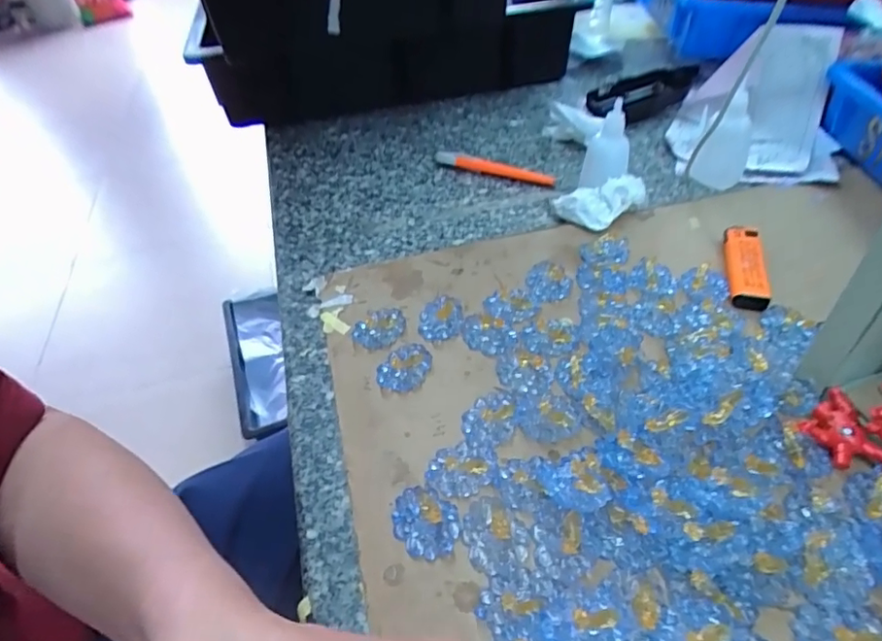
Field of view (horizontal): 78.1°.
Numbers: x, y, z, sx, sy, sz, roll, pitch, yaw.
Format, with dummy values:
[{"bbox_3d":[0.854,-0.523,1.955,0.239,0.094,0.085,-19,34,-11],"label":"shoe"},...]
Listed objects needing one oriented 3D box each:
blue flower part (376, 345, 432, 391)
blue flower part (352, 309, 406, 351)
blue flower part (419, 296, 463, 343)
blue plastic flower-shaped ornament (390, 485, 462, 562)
[{"bbox_3d":[-0.023,0.030,0.346,0.030,0.009,0.033,-3,44,3],"label":"blue flower part"},{"bbox_3d":[-0.043,0.004,0.370,0.032,0.008,0.032,-3,44,3],"label":"blue flower part"},{"bbox_3d":[0.000,-0.001,0.372,0.029,0.006,0.033,-4,44,3],"label":"blue flower part"},{"bbox_3d":[-0.008,0.102,0.274,0.037,0.004,0.030,23,51,27],"label":"blue plastic flower-shaped ornament"}]

